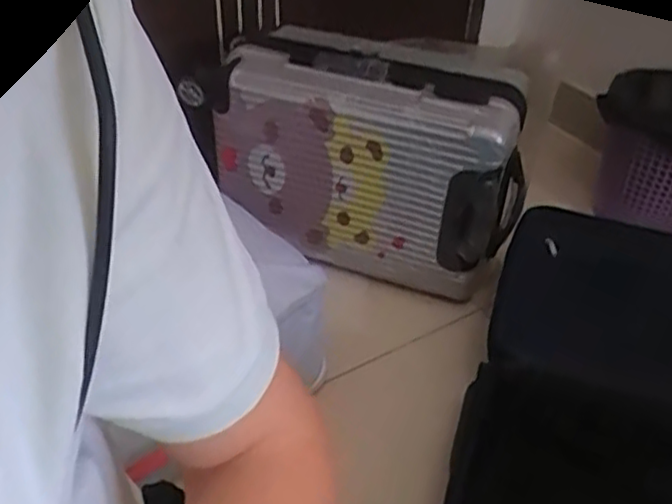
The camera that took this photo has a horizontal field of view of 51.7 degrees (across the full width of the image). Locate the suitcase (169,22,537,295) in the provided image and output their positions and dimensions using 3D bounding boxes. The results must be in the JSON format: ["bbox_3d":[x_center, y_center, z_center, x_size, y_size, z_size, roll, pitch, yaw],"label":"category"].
[{"bbox_3d":[0.065,-0.160,1.141,0.477,0.323,0.199,19,43,18],"label":"suitcase"}]

